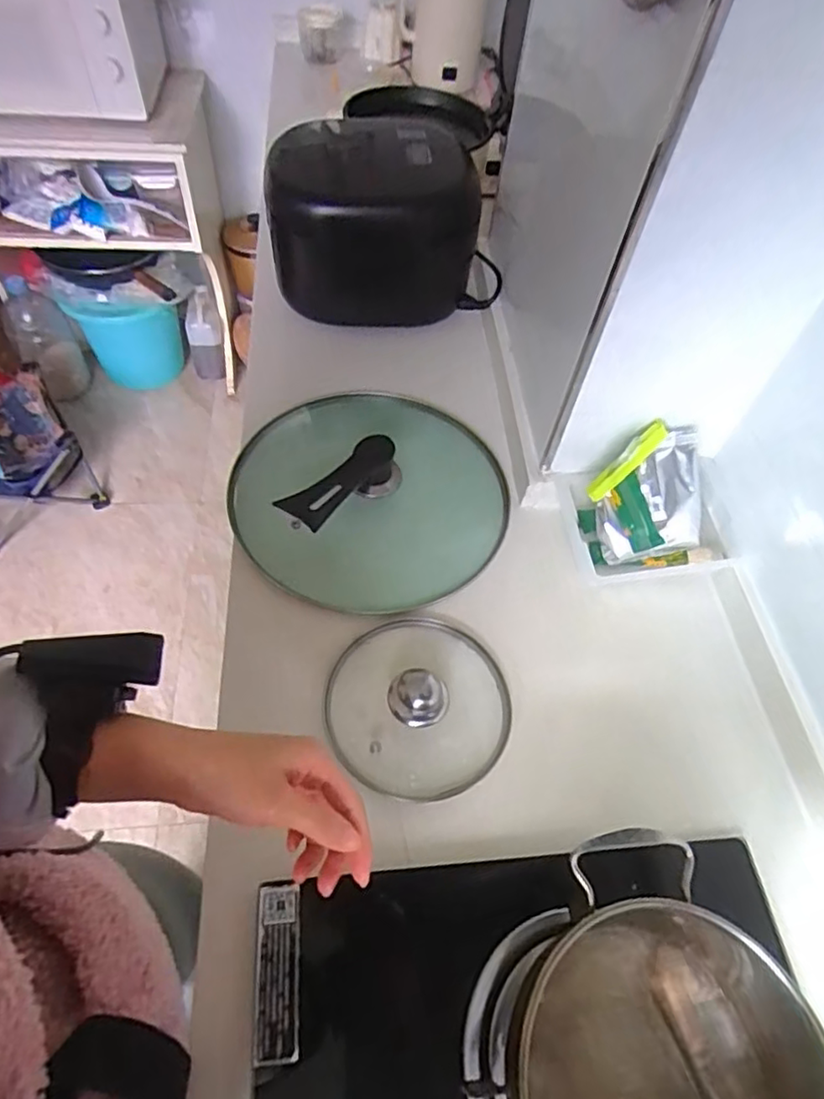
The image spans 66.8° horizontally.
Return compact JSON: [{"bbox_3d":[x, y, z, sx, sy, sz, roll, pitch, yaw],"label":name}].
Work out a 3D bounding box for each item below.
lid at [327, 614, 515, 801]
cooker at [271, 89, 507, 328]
[{"bbox_3d":[0.010,0.138,0.587,0.164,0.043,0.175,2,54,-3],"label":"lid"},{"bbox_3d":[-0.046,-0.489,0.918,0.317,0.194,0.238,-7,55,-10],"label":"cooker"}]

